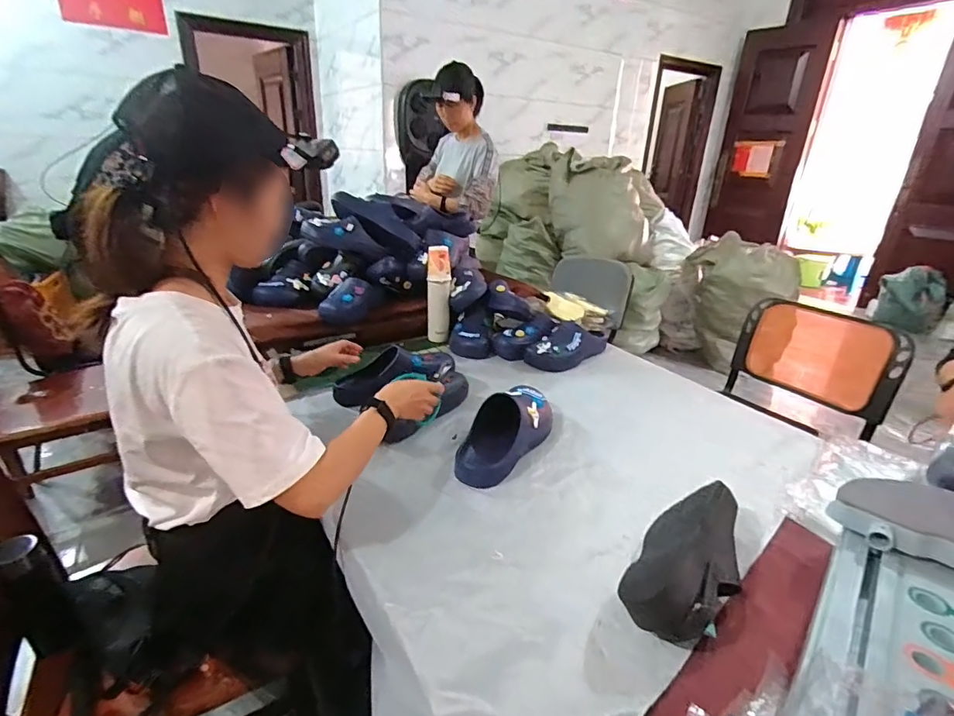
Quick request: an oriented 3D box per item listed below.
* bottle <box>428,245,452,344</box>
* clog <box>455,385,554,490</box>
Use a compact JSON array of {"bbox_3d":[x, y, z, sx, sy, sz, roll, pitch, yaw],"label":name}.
[{"bbox_3d":[-0.111,-0.184,1.397,0.064,0.276,0.054,1,24,-2],"label":"bottle"},{"bbox_3d":[0.063,0.128,0.921,0.101,0.095,0.297,16,27,29],"label":"clog"}]

